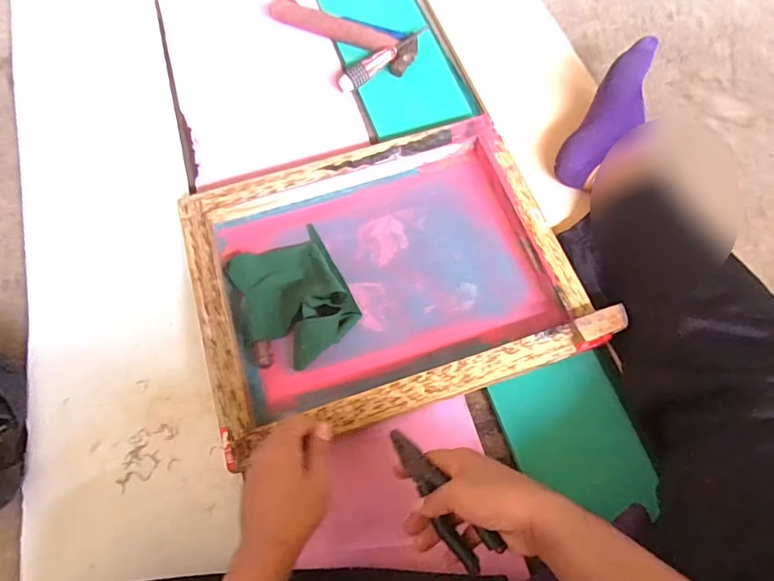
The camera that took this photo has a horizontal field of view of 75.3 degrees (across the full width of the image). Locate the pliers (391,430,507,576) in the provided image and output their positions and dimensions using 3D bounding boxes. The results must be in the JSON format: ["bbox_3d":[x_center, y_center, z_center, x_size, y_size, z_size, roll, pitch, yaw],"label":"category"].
[{"bbox_3d":[0.052,0.197,0.486,0.034,0.036,0.147,-28,64,-12],"label":"pliers"}]

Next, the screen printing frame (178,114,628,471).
[{"bbox_3d":[-0.008,-0.022,0.667,0.461,0.063,0.367,-17,67,-8],"label":"screen printing frame"}]

